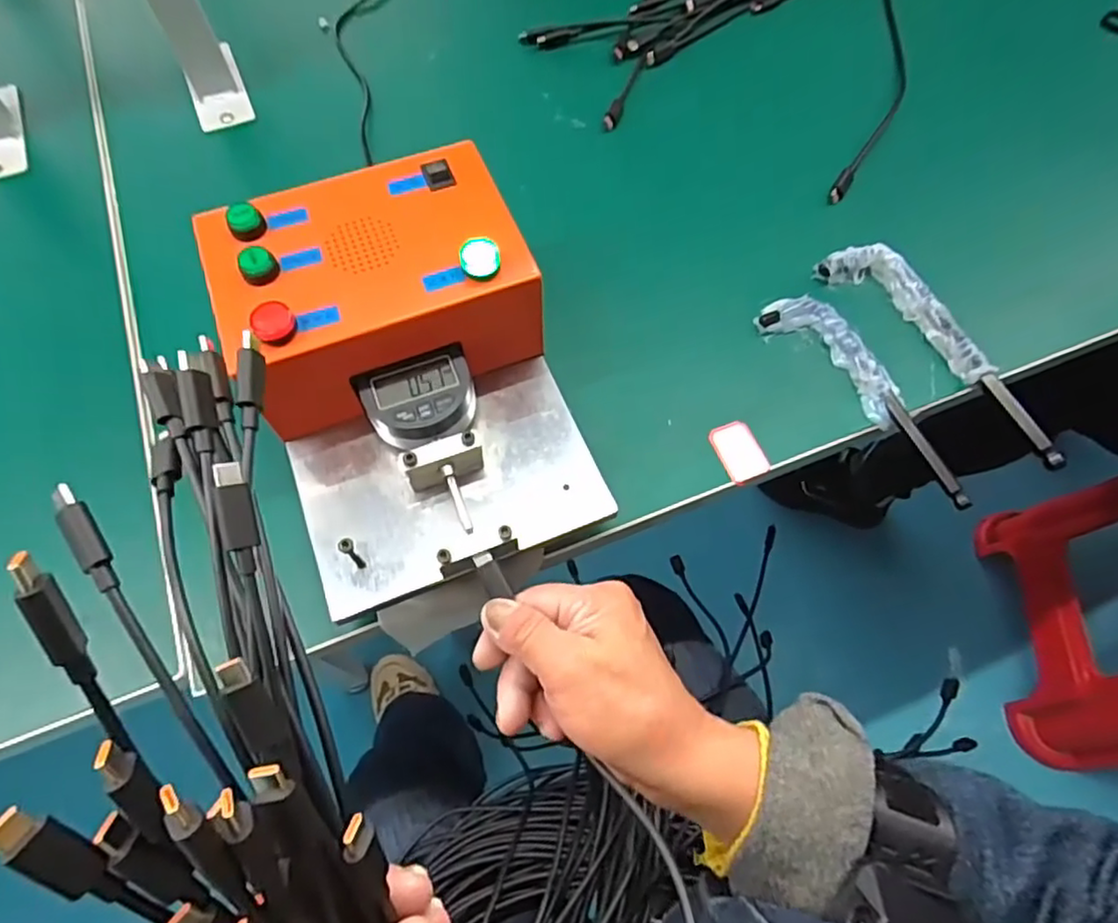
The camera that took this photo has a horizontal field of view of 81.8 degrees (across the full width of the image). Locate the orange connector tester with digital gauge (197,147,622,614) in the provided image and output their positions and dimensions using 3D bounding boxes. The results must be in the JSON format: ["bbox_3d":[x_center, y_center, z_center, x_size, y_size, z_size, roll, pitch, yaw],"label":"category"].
[{"bbox_3d":[-0.077,-0.045,0.337,0.151,0.093,0.207,-20,67,-9],"label":"orange connector tester with digital gauge"}]

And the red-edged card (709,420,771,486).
[{"bbox_3d":[0.104,-0.006,0.372,0.025,0.004,0.035,-20,67,-9],"label":"red-edged card"}]

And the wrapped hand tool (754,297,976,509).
[{"bbox_3d":[0.187,-0.044,0.386,0.039,0.012,0.159,-34,70,-14],"label":"wrapped hand tool"}]

